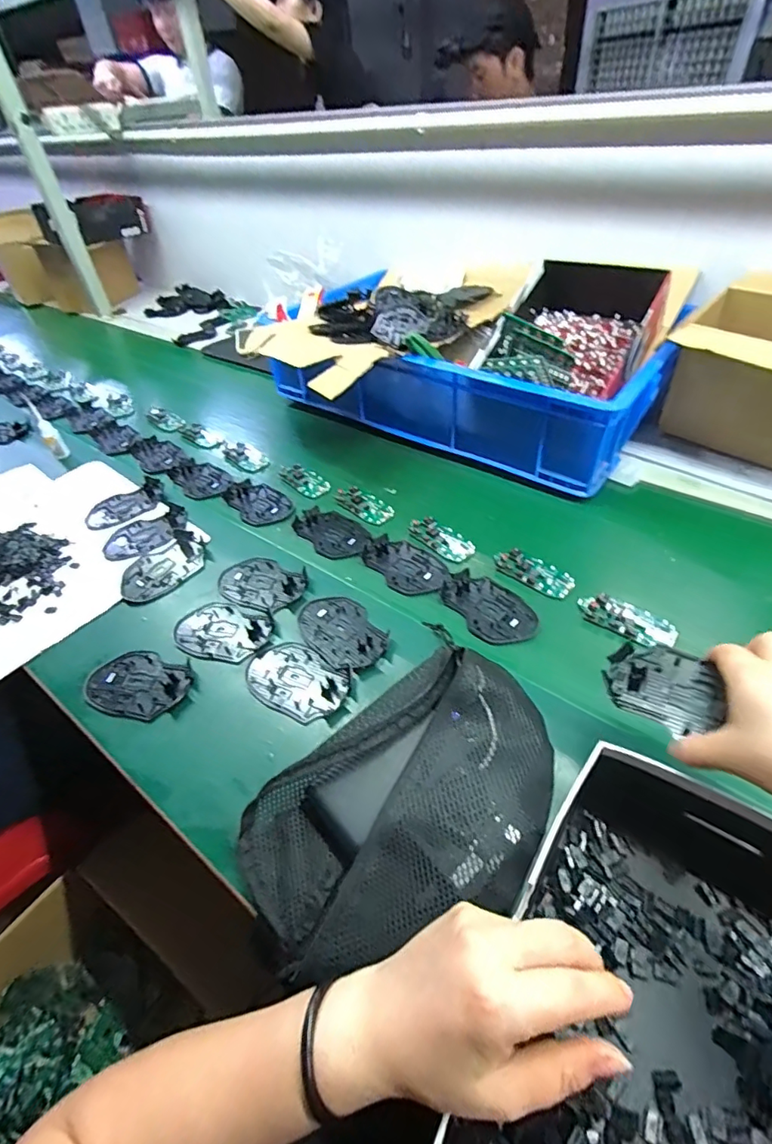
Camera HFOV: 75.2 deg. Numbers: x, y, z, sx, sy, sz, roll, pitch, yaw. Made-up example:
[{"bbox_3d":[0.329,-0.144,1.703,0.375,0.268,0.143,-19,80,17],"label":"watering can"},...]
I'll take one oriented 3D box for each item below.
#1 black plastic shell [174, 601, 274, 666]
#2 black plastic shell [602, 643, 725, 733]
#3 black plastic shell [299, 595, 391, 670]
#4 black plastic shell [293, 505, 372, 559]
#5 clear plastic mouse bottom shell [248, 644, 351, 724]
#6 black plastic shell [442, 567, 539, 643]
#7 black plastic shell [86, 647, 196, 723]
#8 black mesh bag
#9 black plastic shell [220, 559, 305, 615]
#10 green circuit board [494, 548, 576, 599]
[{"bbox_3d":[-0.187,0.068,0.571,0.108,0.009,0.073,17,50,19],"label":"black plastic shell"},{"bbox_3d":[0.214,0.086,0.386,0.078,0.019,0.064,31,56,29],"label":"black plastic shell"},{"bbox_3d":[-0.049,0.064,0.559,0.073,0.013,0.112,-31,52,-23],"label":"black plastic shell"},{"bbox_3d":[-0.074,-0.055,0.690,0.070,0.010,0.118,-33,53,-25],"label":"black plastic shell"},{"bbox_3d":[-0.094,0.110,0.520,0.111,0.010,0.073,24,53,25],"label":"clear plastic mouse bottom shell"},{"bbox_3d":[0.119,0.040,0.576,0.072,0.008,0.112,-27,50,-20],"label":"black plastic shell"},{"bbox_3d":[-0.263,0.118,0.532,0.110,0.008,0.074,11,48,15],"label":"black plastic shell"},{"bbox_3d":[0.022,0.188,0.402,0.273,0.059,0.177,-33,52,-24],"label":"black mesh bag"},{"bbox_3d":[-0.154,0.012,0.622,0.111,0.008,0.073,17,50,19],"label":"black plastic shell"},{"bbox_3d":[0.179,-0.003,0.607,0.096,0.011,0.048,27,54,27],"label":"green circuit board"}]

